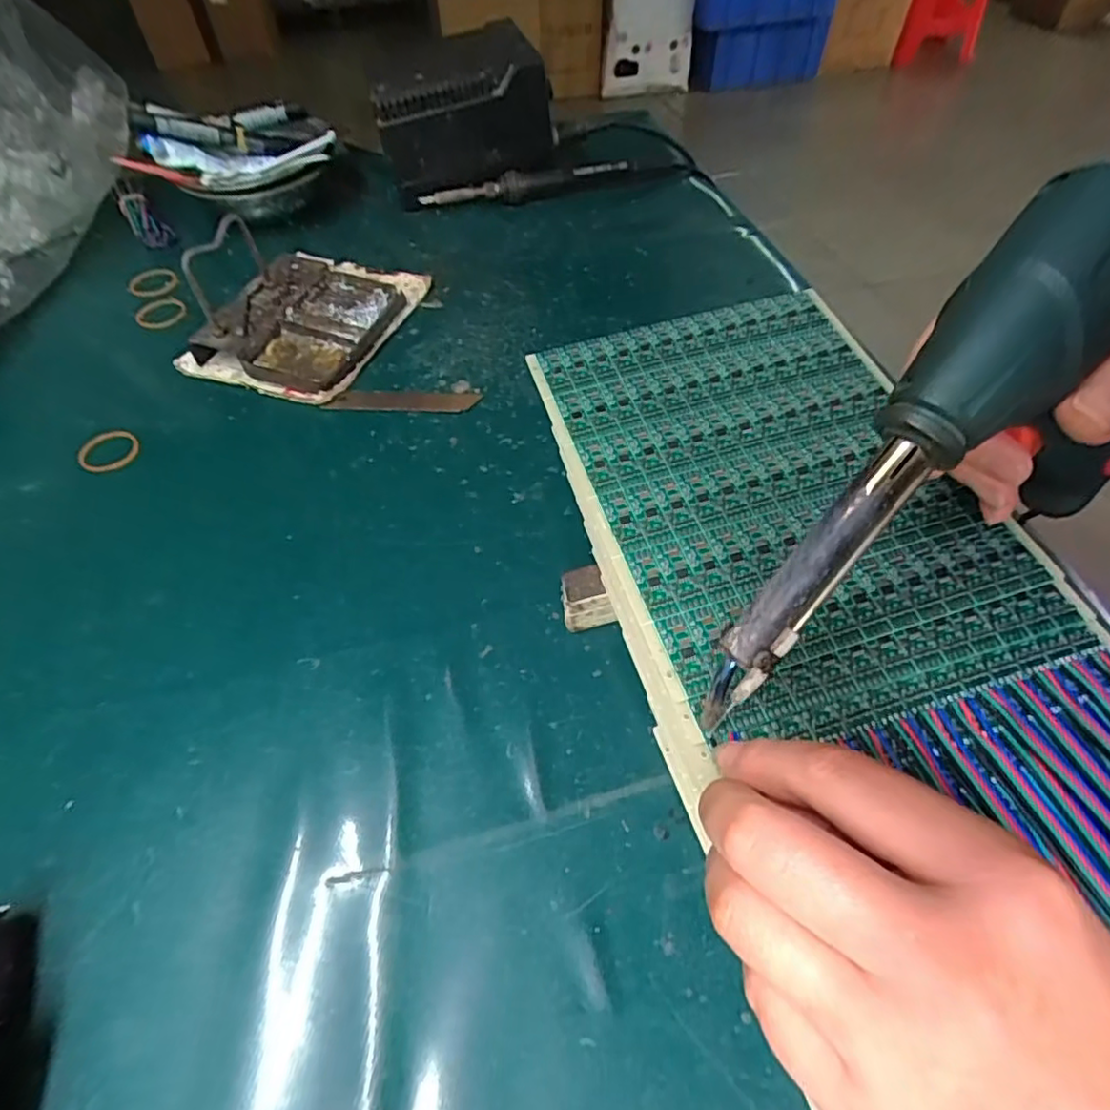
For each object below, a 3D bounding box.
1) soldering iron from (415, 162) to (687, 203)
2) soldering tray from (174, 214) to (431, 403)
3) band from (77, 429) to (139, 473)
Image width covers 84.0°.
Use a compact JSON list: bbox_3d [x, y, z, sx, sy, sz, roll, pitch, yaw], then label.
[{"bbox_3d":[0.006,-0.317,0.529,0.230,0.023,0.022,-11,54,-6],"label":"soldering iron"},{"bbox_3d":[-0.173,-0.183,0.420,0.121,0.060,0.150,15,55,12],"label":"soldering tray"},{"bbox_3d":[-0.267,-0.062,0.371,0.029,0.004,0.032,24,63,8],"label":"band"}]

